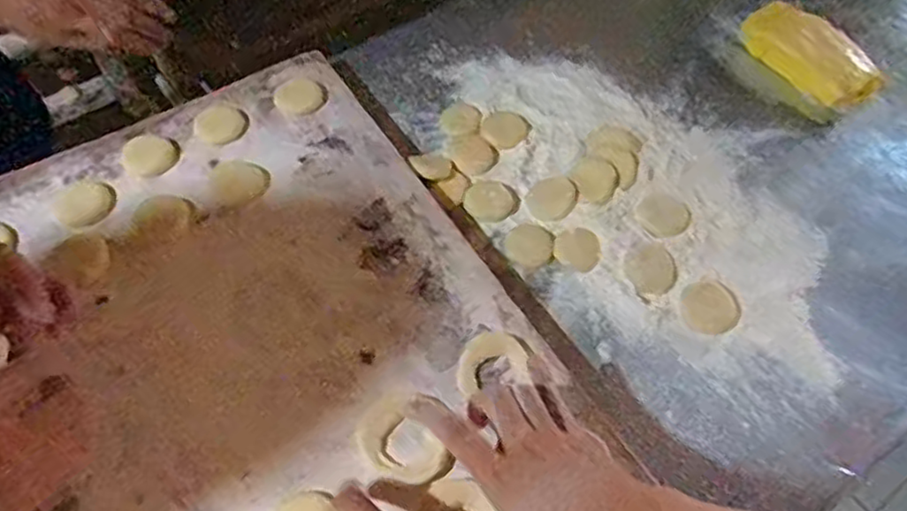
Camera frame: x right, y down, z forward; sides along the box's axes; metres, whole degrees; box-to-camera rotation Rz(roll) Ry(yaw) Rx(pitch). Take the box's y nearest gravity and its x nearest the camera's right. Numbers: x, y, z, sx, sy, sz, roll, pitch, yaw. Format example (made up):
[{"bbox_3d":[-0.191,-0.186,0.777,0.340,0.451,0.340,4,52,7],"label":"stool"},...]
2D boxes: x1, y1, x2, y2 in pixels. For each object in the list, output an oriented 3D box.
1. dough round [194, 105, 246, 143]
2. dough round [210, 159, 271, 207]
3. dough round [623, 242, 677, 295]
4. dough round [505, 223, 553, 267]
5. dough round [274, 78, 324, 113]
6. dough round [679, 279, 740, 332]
[{"bbox_3d":[-0.225,-0.127,0.655,0.045,0.005,0.043,0,59,0],"label":"dough round"},{"bbox_3d":[-0.195,-0.069,0.619,0.050,0.011,0.043,-30,64,-17],"label":"dough round"},{"bbox_3d":[0.179,0.011,0.614,0.047,0.008,0.044,0,59,0],"label":"dough round"},{"bbox_3d":[0.072,-0.010,0.629,0.045,0.011,0.039,-32,64,-18],"label":"dough round"},{"bbox_3d":[-0.154,-0.160,0.678,0.045,0.004,0.045,0,59,0],"label":"dough round"},{"bbox_3d":[0.227,0.046,0.604,0.050,0.006,0.050,0,59,0],"label":"dough round"}]

